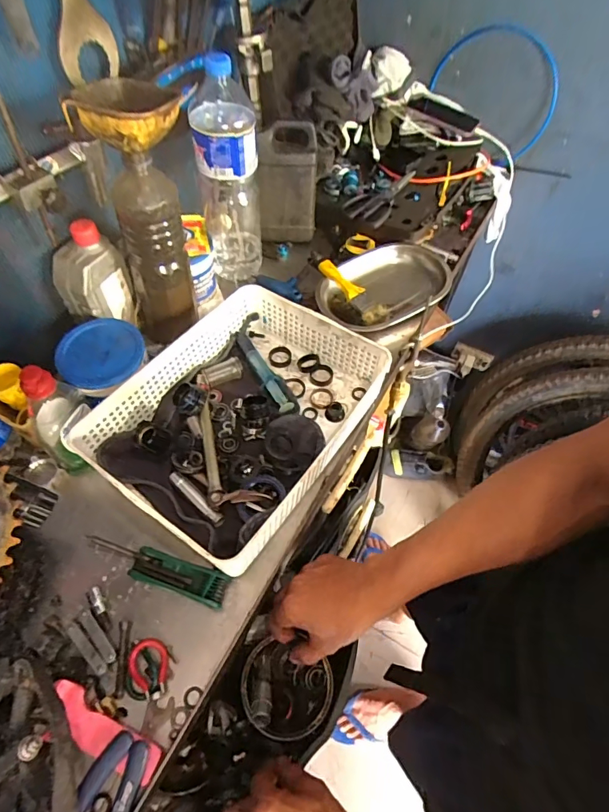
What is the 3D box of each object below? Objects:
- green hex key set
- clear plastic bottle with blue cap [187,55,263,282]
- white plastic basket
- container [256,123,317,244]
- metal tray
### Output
[{"bbox_3d":[-0.157,0.176,0.477,0.155,0.026,0.034,16,57,9],"label":"green hex key set"},{"bbox_3d":[-0.111,-0.332,0.662,0.085,0.299,0.091,-2,56,-3],"label":"clear plastic bottle with blue cap"},{"bbox_3d":[-0.078,0.004,0.553,0.264,0.077,0.327,32,61,19],"label":"white plastic basket"},{"bbox_3d":[-0.030,-0.380,0.759,0.102,0.172,0.063,1,56,-1],"label":"container"},{"bbox_3d":[0.133,-0.190,0.737,0.230,0.052,0.152,-23,60,-16],"label":"metal tray"}]

